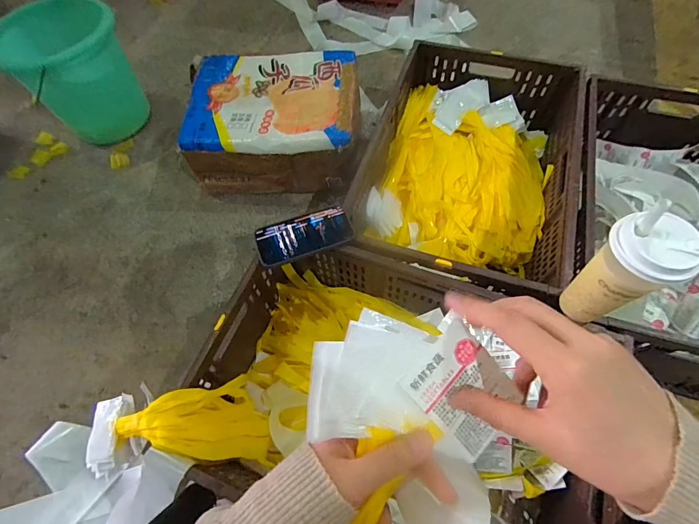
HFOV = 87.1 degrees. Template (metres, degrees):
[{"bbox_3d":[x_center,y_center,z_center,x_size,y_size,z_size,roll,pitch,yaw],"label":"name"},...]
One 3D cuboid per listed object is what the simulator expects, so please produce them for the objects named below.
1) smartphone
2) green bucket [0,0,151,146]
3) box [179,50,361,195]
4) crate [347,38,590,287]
[{"bbox_3d":[-0.079,-0.048,0.635,0.161,0.013,0.081,-21,63,-7],"label":"smartphone"},{"bbox_3d":[-0.744,-0.507,0.992,0.221,0.344,0.243,20,65,14],"label":"green bucket"},{"bbox_3d":[-0.185,-0.359,0.965,0.410,0.195,0.333,2,62,5],"label":"box"},{"bbox_3d":[0.259,-0.194,0.834,0.386,0.230,0.621,16,64,12],"label":"crate"}]

